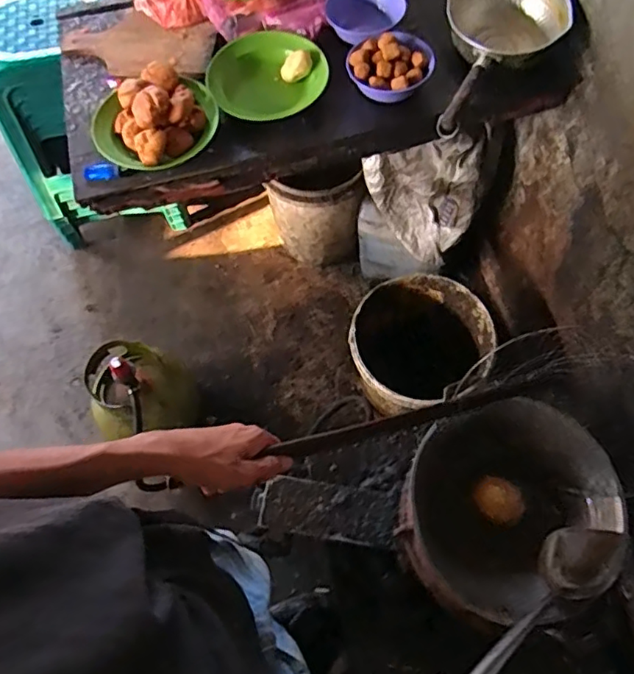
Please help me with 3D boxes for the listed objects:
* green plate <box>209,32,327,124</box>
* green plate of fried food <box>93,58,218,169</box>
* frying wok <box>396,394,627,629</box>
[{"bbox_3d":[-0.092,-0.469,1.019,0.202,0.043,0.192,-1,67,2],"label":"green plate"},{"bbox_3d":[-0.280,-0.378,0.960,0.209,0.075,0.194,-1,67,2],"label":"green plate of fried food"},{"bbox_3d":[0.263,0.237,0.788,0.278,0.102,0.298,-1,67,2],"label":"frying wok"}]

